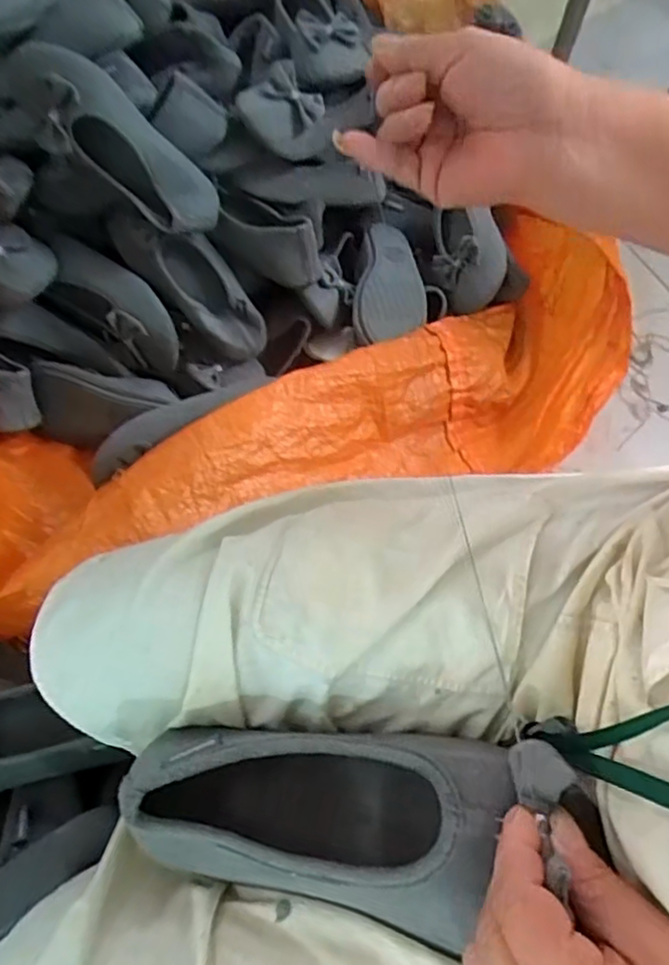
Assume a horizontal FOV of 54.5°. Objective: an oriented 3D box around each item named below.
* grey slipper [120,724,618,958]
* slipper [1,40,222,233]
[{"bbox_3d":[0.007,0.165,0.311,0.208,0.067,0.084,-2,65,10],"label":"grey slipper"},{"bbox_3d":[-0.249,-0.378,0.739,0.248,0.081,0.092,35,63,-28],"label":"slipper"}]

